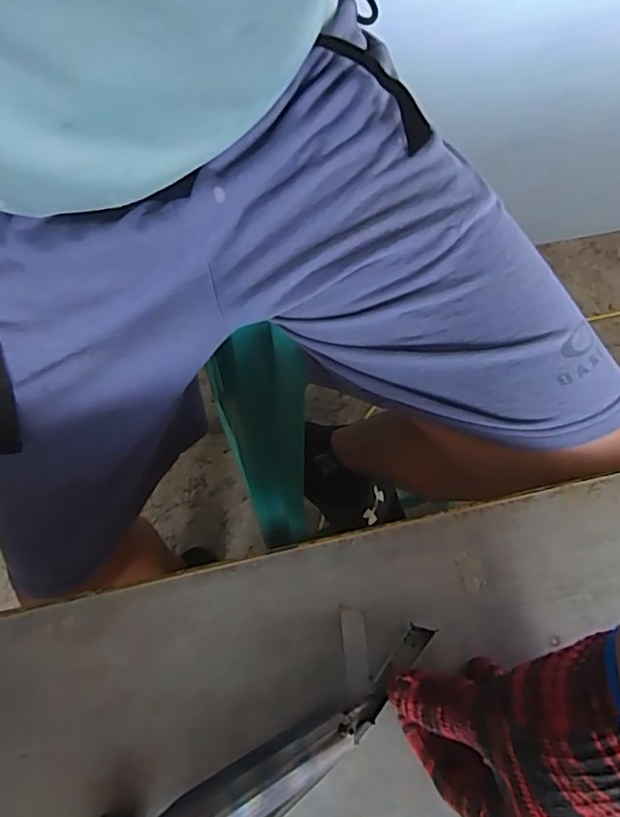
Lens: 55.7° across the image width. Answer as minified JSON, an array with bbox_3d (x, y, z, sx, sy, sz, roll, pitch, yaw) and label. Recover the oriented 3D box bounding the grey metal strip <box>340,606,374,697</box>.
[{"bbox_3d":[0.026,0.137,0.331,0.013,0.004,0.045,-7,65,-1],"label":"grey metal strip"}]

